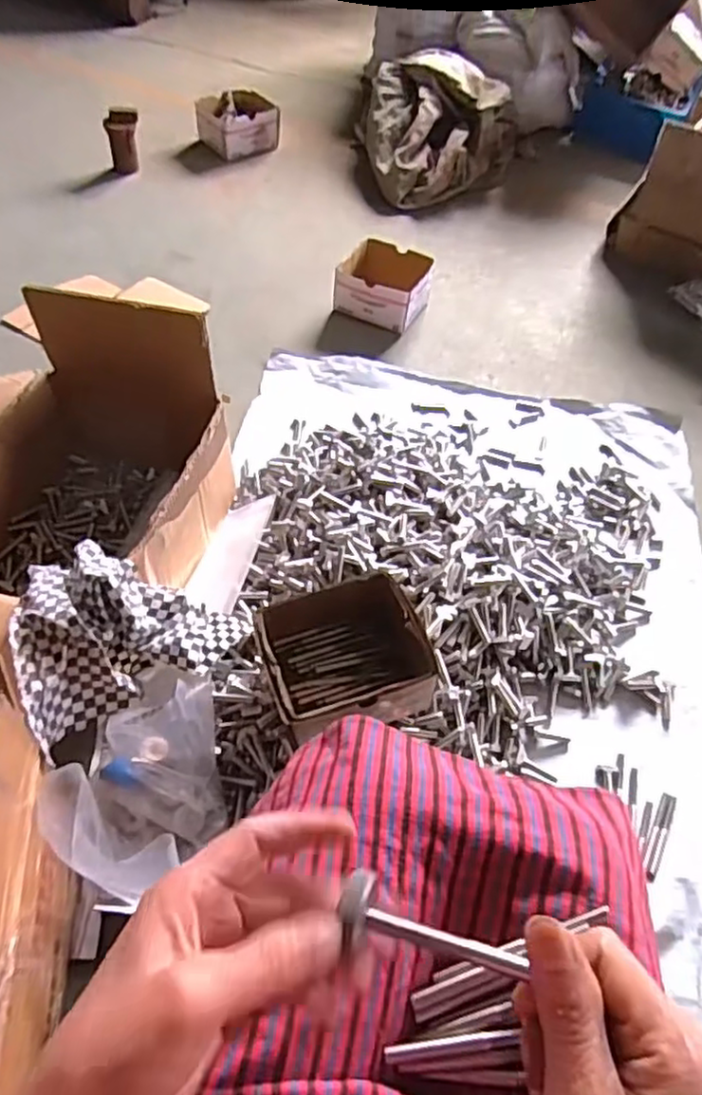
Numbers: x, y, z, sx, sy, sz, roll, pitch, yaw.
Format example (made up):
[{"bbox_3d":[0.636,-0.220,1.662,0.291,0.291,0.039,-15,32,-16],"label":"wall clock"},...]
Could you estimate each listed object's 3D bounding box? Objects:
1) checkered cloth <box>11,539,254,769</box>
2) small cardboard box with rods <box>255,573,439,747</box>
[{"bbox_3d":[-0.211,0.070,0.652,0.204,0.095,0.178,-17,57,-17],"label":"checkered cloth"},{"bbox_3d":[-0.012,0.114,0.690,0.151,0.114,0.143,-15,57,-15],"label":"small cardboard box with rods"}]

